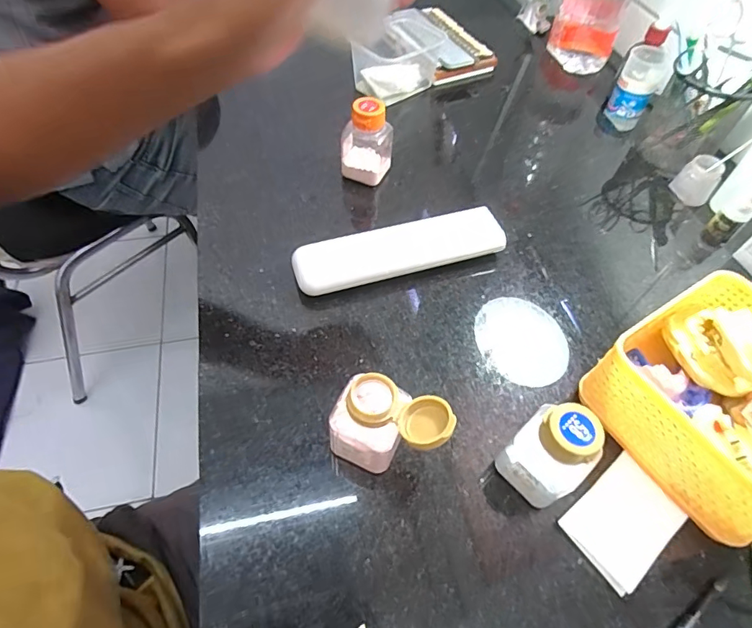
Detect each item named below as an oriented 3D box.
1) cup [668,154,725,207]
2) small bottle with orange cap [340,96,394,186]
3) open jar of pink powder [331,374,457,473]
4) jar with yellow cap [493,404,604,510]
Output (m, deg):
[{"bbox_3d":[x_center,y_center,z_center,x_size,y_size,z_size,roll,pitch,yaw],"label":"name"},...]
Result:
[{"bbox_3d":[0.345,-0.144,0.486,0.039,0.042,0.032,39,61,22],"label":"cup"},{"bbox_3d":[-0.007,-0.168,0.440,0.044,0.078,0.044,2,54,-3],"label":"small bottle with orange cap"},{"bbox_3d":[0.007,0.065,0.274,0.066,0.075,0.048,9,54,2],"label":"open jar of pink powder"},{"bbox_3d":[0.100,0.084,0.266,0.036,0.075,0.039,-31,62,-23],"label":"jar with yellow cap"}]

